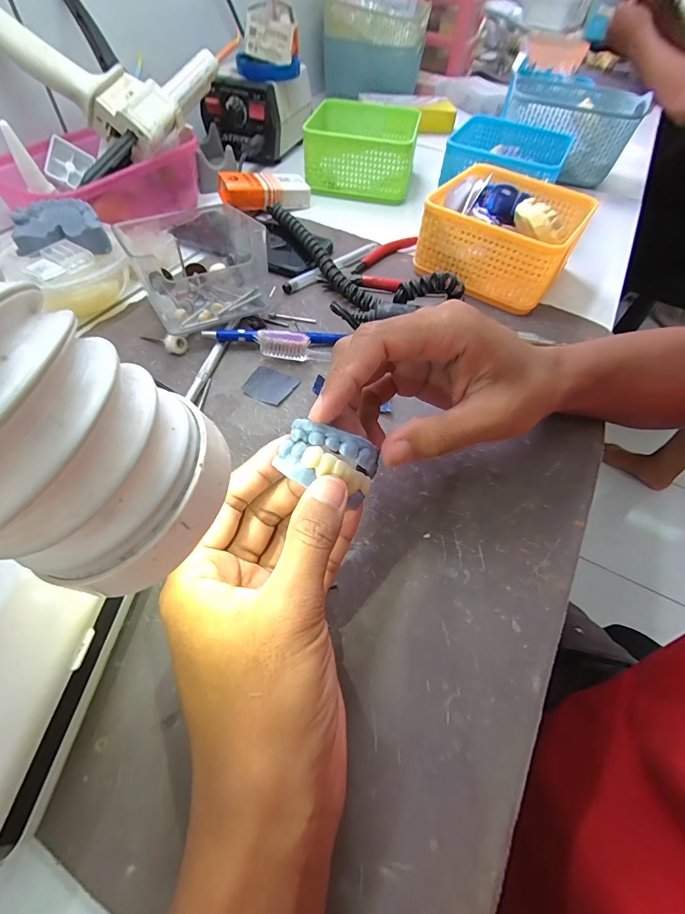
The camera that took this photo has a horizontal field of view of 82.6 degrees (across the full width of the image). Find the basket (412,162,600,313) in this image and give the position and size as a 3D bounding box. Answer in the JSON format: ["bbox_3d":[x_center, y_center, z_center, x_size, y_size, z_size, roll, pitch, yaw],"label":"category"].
[{"bbox_3d":[0.158,-0.221,0.385,0.133,0.061,0.134,28,58,16],"label":"basket"}]

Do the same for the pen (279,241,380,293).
[{"bbox_3d":[-0.008,-0.192,0.389,0.016,0.009,0.126,38,61,21],"label":"pen"}]

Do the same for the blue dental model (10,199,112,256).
[{"bbox_3d":[-0.229,-0.183,0.312,0.061,0.021,0.058,-28,61,-21],"label":"blue dental model"}]

